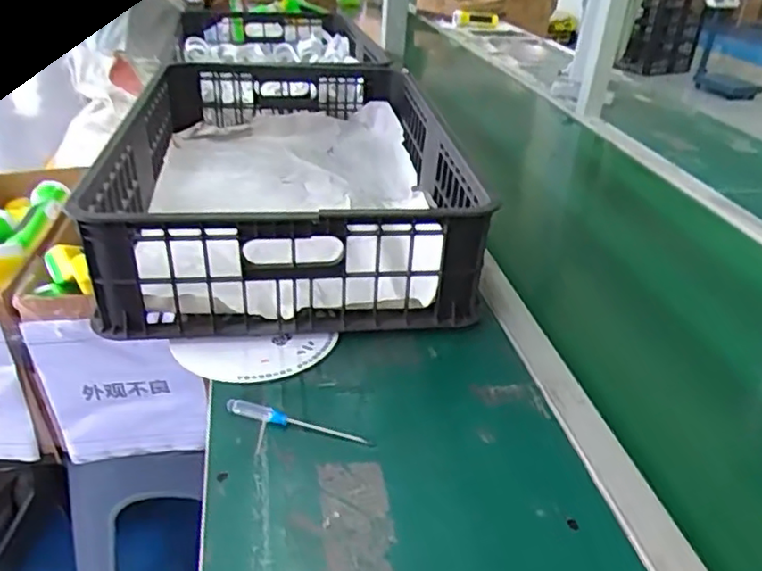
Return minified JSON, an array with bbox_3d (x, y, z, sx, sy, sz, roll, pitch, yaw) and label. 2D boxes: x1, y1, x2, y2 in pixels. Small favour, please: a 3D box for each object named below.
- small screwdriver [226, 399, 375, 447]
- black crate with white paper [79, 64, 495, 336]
[{"bbox_3d":[-0.068,0.113,0.541,0.128,0.011,0.015,10,30,10],"label":"small screwdriver"},{"bbox_3d":[-0.123,-0.155,0.858,0.400,0.144,0.593,-1,30,-8],"label":"black crate with white paper"}]

